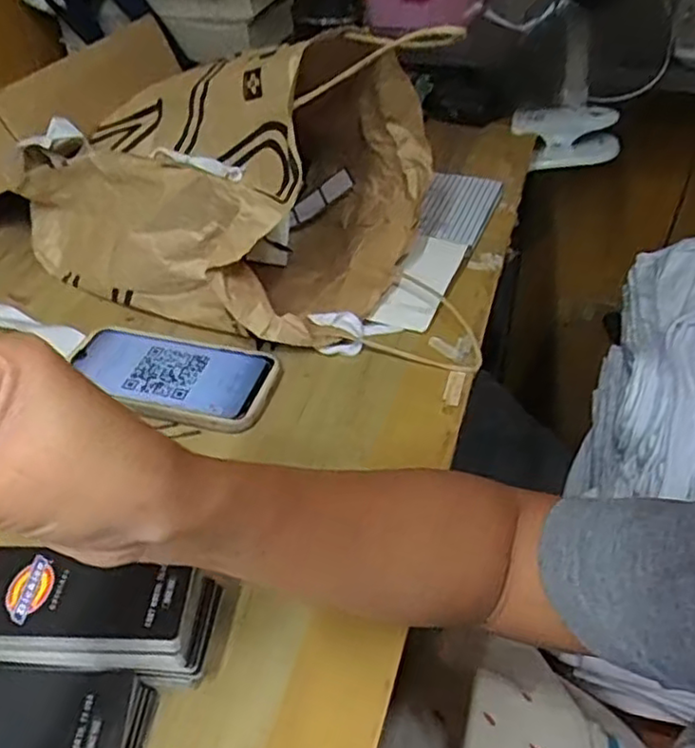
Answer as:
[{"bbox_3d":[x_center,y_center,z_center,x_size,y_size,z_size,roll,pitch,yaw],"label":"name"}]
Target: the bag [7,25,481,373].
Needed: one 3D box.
[{"bbox_3d":[-0.080,-0.173,0.574,0.375,0.189,0.240,23,47,25],"label":"bag"}]

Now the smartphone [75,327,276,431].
[{"bbox_3d":[-0.133,0.000,0.512,0.156,0.008,0.081,11,43,14],"label":"smartphone"}]

